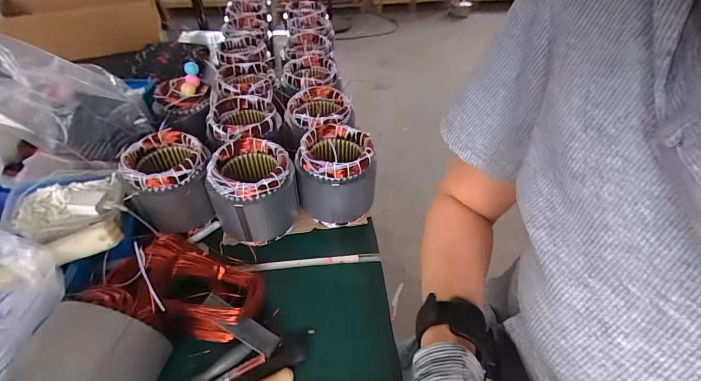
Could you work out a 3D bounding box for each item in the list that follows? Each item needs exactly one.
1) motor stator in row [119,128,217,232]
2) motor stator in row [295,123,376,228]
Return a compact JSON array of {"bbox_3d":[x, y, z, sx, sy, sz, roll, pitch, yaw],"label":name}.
[{"bbox_3d":[-0.333,-0.009,0.679,0.139,0.156,0.138,-16,47,-16],"label":"motor stator in row"},{"bbox_3d":[-0.032,-0.029,0.721,0.143,0.170,0.148,-4,45,-5],"label":"motor stator in row"}]

